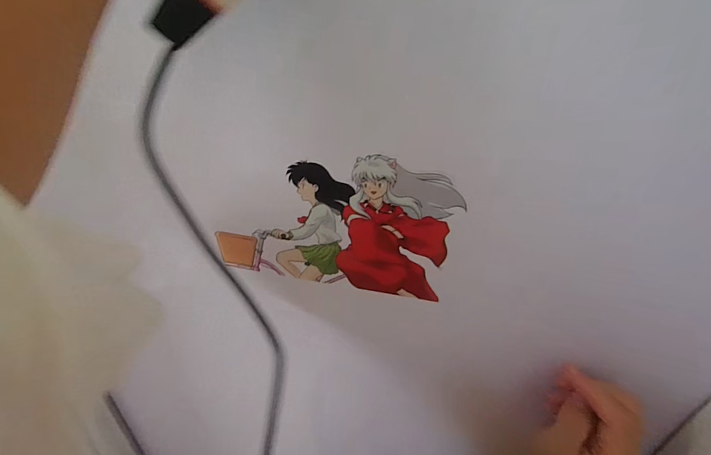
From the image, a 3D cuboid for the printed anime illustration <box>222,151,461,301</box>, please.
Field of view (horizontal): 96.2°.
[{"bbox_3d":[-0.021,-0.001,0.248,0.178,0.112,0.004,8,31,7],"label":"printed anime illustration"}]

